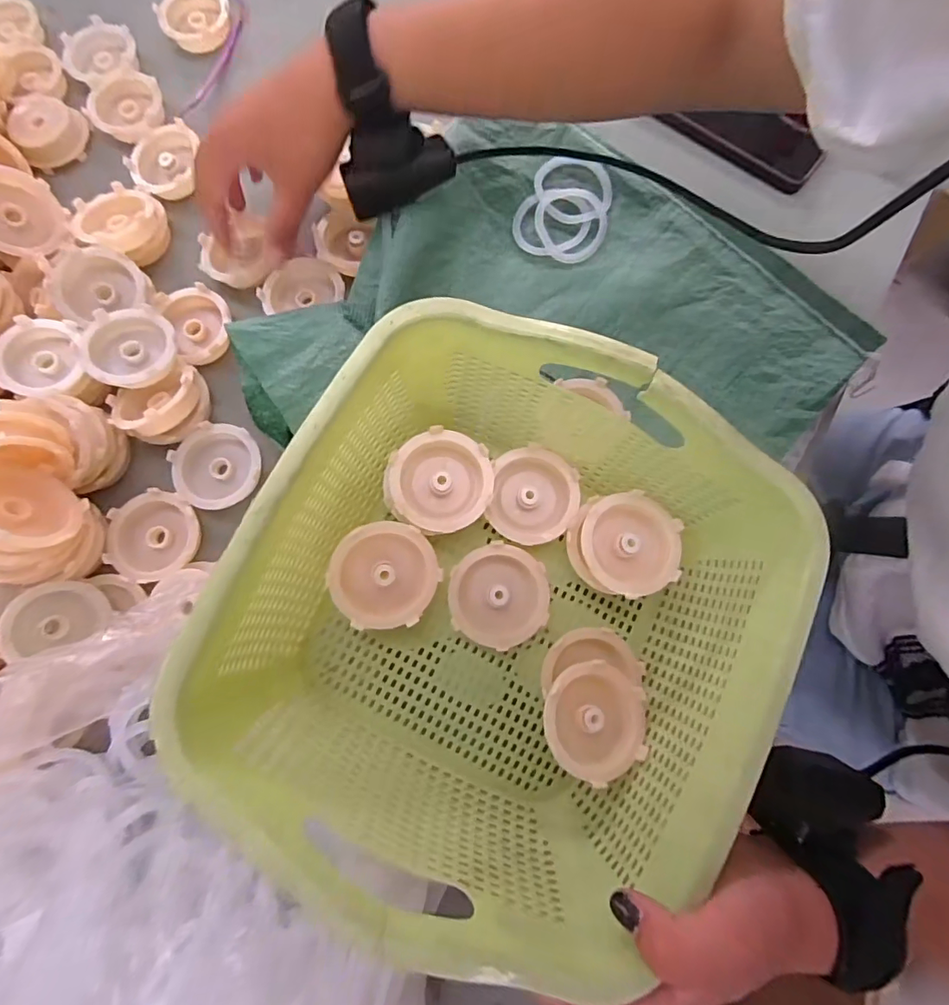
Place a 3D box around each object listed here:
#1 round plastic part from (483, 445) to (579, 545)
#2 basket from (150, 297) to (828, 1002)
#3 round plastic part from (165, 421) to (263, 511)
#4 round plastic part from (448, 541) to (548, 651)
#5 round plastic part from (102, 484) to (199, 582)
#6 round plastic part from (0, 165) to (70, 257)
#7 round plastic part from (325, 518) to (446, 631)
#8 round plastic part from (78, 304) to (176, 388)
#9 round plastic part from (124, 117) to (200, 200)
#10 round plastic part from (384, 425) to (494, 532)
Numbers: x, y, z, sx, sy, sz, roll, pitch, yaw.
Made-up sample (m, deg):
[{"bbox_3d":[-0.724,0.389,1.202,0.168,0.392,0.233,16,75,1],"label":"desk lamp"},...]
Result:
[{"bbox_3d":[0.036,-0.004,0.307,0.052,0.017,0.059,8,78,2],"label":"round plastic part"},{"bbox_3d":[0.017,0.055,0.255,0.230,0.114,0.242,30,80,6],"label":"basket"},{"bbox_3d":[-0.174,-0.025,0.340,0.057,0.019,0.059,0,78,0],"label":"round plastic part"},{"bbox_3d":[0.015,0.054,0.294,0.057,0.013,0.058,0,78,0],"label":"round plastic part"},{"bbox_3d":[-0.210,0.022,0.329,0.055,0.017,0.057,0,78,0],"label":"round plastic part"},{"bbox_3d":[-0.330,-0.208,0.355,0.020,0.059,0.057,12,98,42],"label":"round plastic part"},{"bbox_3d":[-0.050,0.040,0.275,0.057,0.014,0.057,0,91,-17],"label":"round plastic part"},{"bbox_3d":[-0.230,-0.102,0.331,0.055,0.019,0.057,-9,62,-15],"label":"round plastic part"},{"bbox_3d":[-0.240,-0.266,0.388,0.057,0.020,0.060,0,78,0],"label":"round plastic part"},{"bbox_3d":[-0.020,-0.013,0.287,0.059,0.014,0.058,0,78,0],"label":"round plastic part"}]

